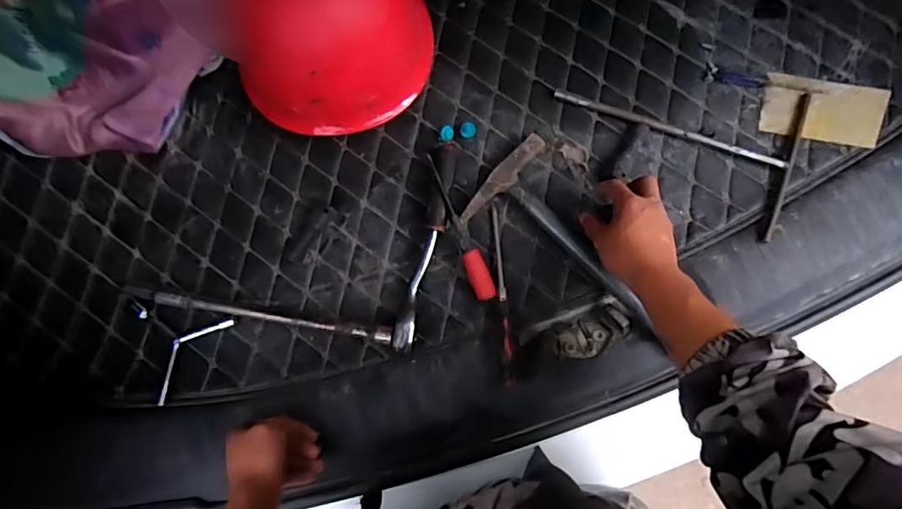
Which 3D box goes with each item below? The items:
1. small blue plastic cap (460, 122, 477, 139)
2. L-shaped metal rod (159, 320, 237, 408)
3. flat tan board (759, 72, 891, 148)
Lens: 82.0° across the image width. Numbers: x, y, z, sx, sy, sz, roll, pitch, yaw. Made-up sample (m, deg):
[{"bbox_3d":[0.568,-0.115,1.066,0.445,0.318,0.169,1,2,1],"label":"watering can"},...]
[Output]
[{"bbox_3d":[0.021,-0.151,0.629,0.020,0.009,0.020,0,85,0],"label":"small blue plastic cap"},{"bbox_3d":[-0.295,0.111,0.580,0.040,0.007,0.112,33,73,3],"label":"L-shaped metal rod"},{"bbox_3d":[0.439,-0.170,0.608,0.138,0.008,0.074,10,85,1],"label":"flat tan board"}]

